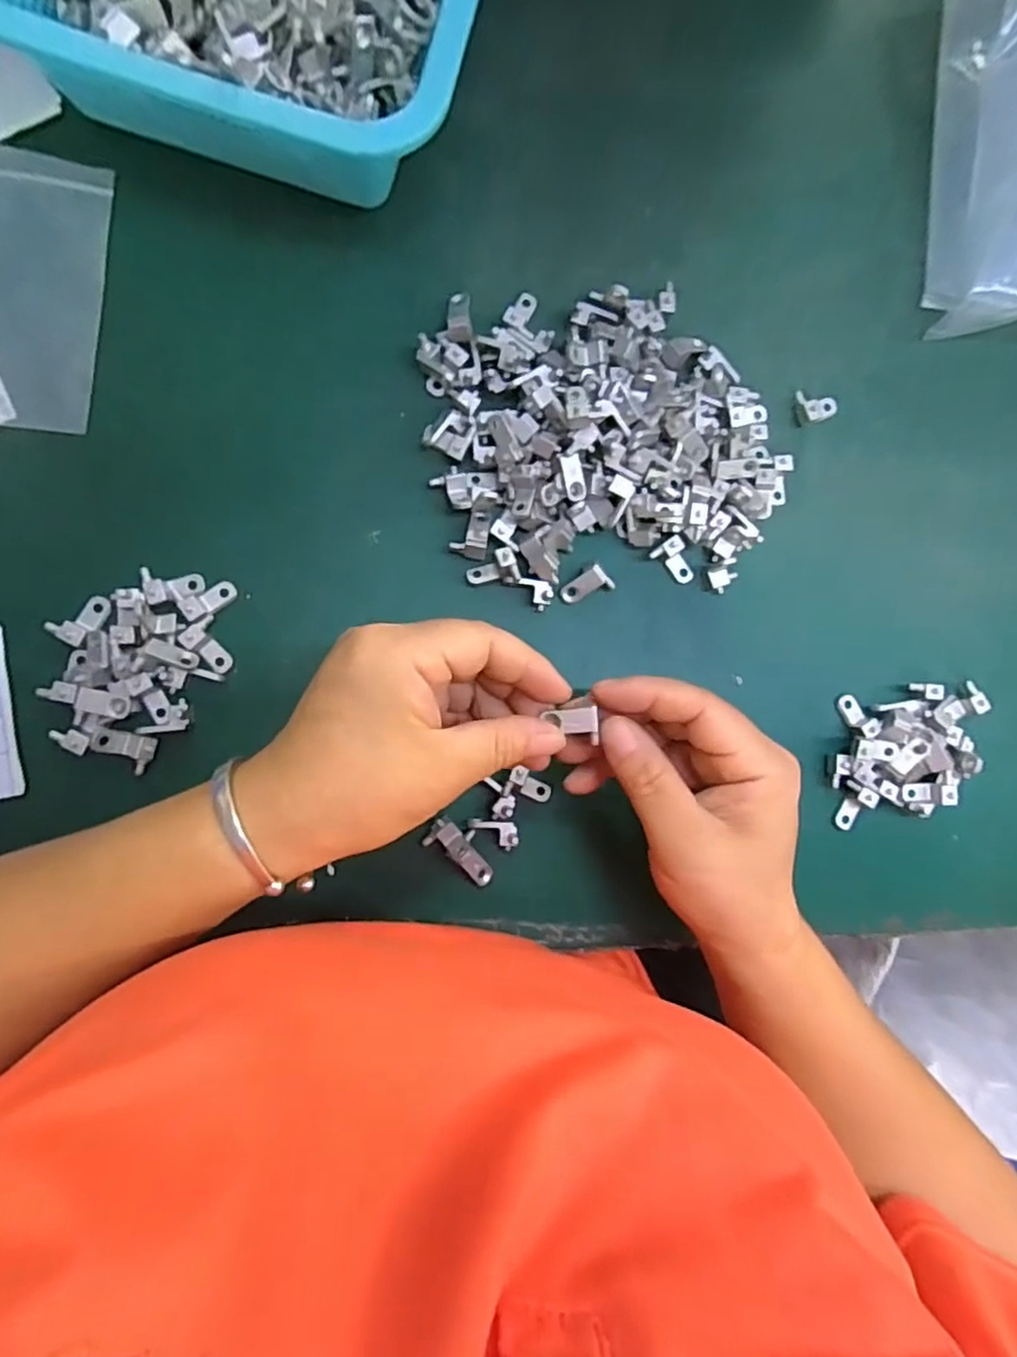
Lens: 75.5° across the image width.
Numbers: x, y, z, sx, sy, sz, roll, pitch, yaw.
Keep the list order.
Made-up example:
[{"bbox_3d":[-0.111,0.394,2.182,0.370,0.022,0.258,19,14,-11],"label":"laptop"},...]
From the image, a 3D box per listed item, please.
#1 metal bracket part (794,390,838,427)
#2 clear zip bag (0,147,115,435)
[{"bbox_3d":[0.161,-0.142,0.341,0.023,0.010,0.016,-15,90,-8],"label":"metal bracket part"},{"bbox_3d":[-0.224,-0.175,0.292,0.079,0.006,0.124,5,87,-8],"label":"clear zip bag"}]

